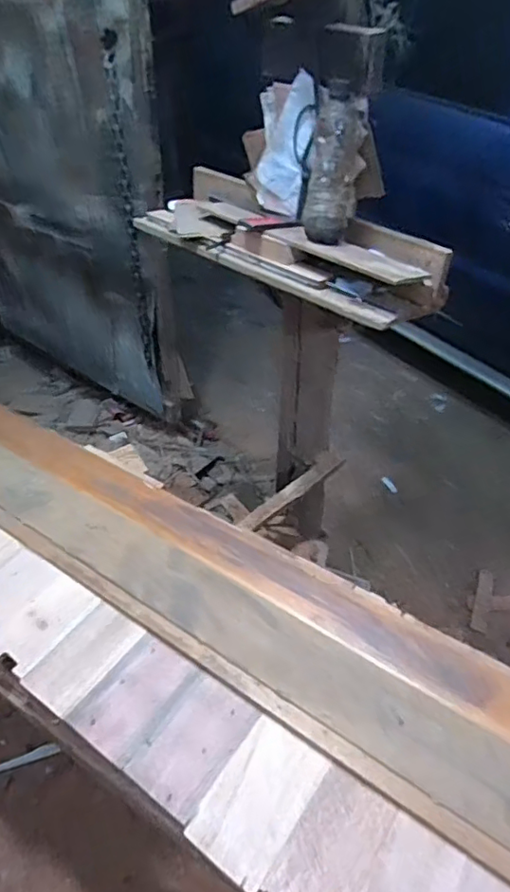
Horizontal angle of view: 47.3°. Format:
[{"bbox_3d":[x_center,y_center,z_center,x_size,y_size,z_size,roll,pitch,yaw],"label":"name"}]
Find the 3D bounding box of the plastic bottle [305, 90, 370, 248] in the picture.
[{"bbox_3d":[0.132,-0.458,0.962,0.088,0.213,0.068,9,43,11],"label":"plastic bottle"}]

